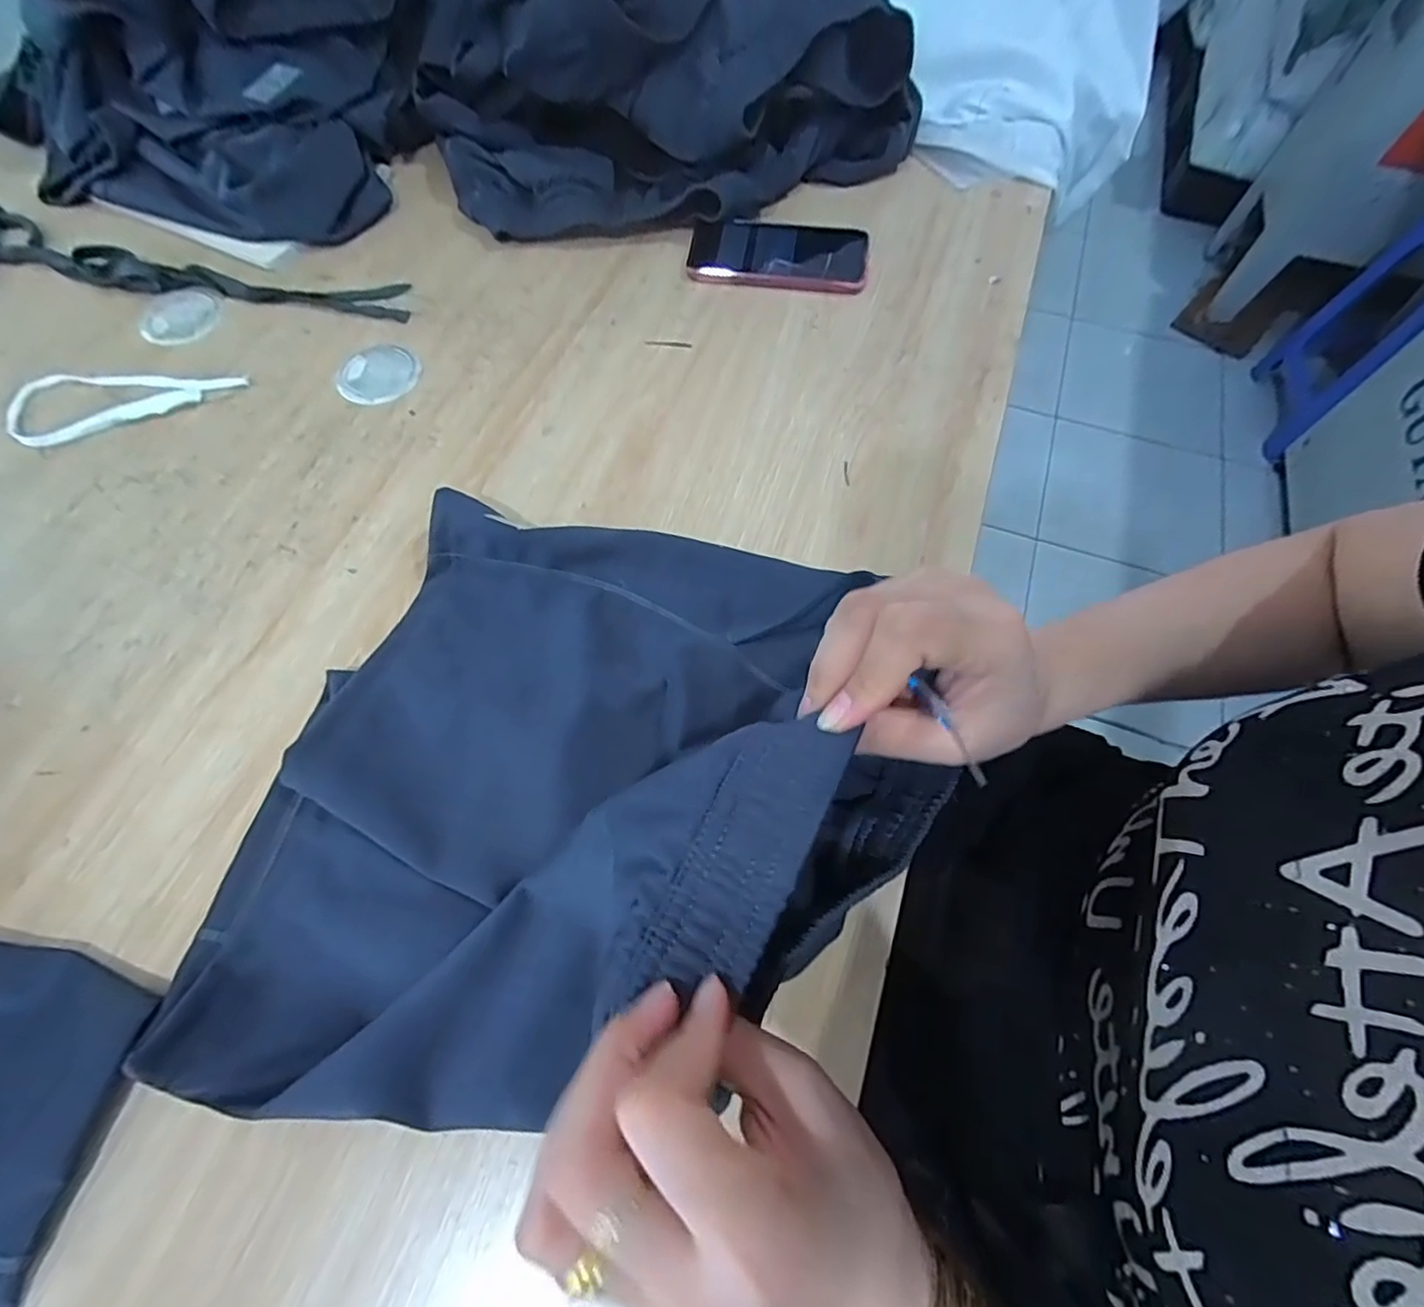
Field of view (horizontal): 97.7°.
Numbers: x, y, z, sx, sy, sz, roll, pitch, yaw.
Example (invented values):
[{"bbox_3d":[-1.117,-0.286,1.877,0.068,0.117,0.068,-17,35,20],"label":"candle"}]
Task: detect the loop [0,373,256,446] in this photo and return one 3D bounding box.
[{"bbox_3d":[-0.469,-0.213,0.501,0.171,0.007,0.069,-23,67,-11],"label":"loop"}]

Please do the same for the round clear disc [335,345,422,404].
[{"bbox_3d":[-0.276,-0.233,0.513,0.066,0.007,0.063,0,64,0],"label":"round clear disc"}]

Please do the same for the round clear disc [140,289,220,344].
[{"bbox_3d":[-0.460,-0.290,0.538,0.064,0.008,0.056,-9,65,-5],"label":"round clear disc"}]

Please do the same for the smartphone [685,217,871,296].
[{"bbox_3d":[0.061,-0.364,0.568,0.163,0.014,0.078,4,65,2],"label":"smartphone"}]

